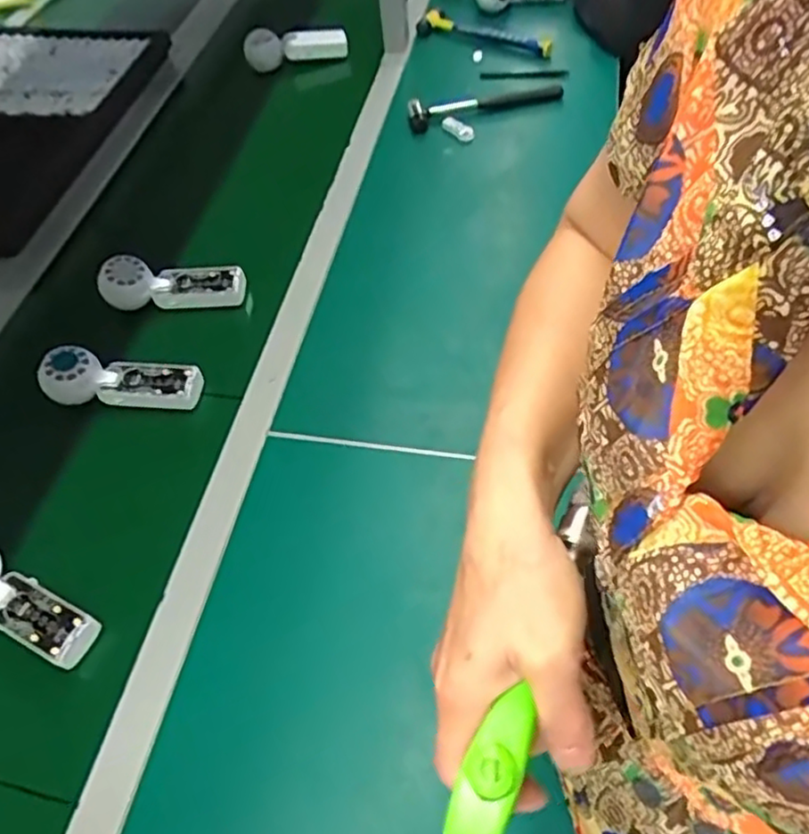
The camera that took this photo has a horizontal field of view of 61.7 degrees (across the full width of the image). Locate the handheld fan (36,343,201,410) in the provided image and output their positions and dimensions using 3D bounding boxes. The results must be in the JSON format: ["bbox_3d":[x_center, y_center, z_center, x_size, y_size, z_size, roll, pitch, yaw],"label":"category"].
[{"bbox_3d":[-0.311,-0.043,0.747,0.162,0.059,0.051,0,60,5],"label":"handheld fan"}]

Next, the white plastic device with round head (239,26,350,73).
[{"bbox_3d":[-0.192,-0.654,1.190,0.177,0.067,0.048,-19,60,-7],"label":"white plastic device with round head"}]

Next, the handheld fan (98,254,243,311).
[{"bbox_3d":[-0.285,-0.167,0.826,0.168,0.054,0.047,0,60,4],"label":"handheld fan"}]

